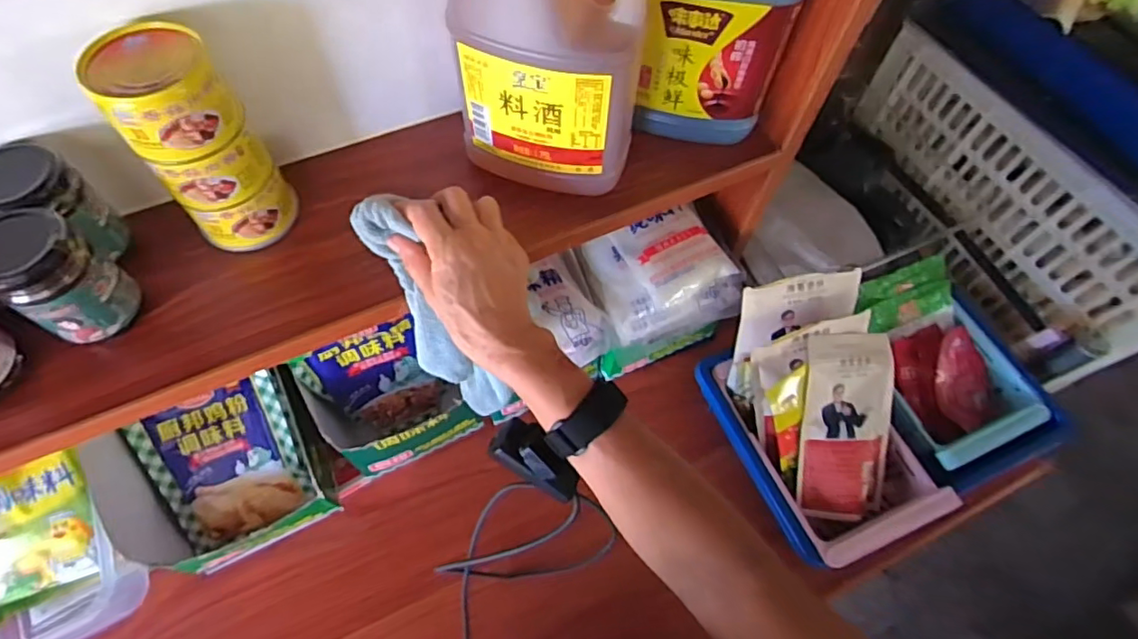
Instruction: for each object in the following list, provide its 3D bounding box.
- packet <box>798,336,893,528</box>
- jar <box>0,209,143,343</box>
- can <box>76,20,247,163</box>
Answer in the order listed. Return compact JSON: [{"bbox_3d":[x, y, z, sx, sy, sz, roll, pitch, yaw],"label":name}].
[{"bbox_3d":[0.300,0.112,0.605,0.110,0.022,0.194,0,93,-15],"label":"packet"},{"bbox_3d":[-0.337,-0.026,0.377,0.057,0.096,0.054,1,62,-2],"label":"jar"},{"bbox_3d":[-0.254,-0.143,0.358,0.068,0.049,0.068,1,62,-2],"label":"can"}]

